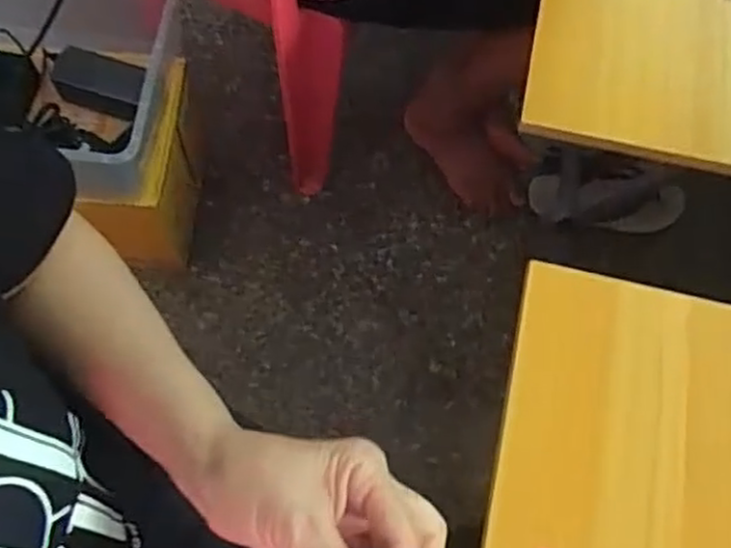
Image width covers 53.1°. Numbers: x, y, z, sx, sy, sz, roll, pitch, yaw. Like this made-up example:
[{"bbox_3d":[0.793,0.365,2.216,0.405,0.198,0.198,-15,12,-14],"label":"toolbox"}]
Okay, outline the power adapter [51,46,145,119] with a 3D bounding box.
[{"bbox_3d":[-0.335,-0.245,0.924,0.125,0.029,0.069,16,68,4],"label":"power adapter"}]

